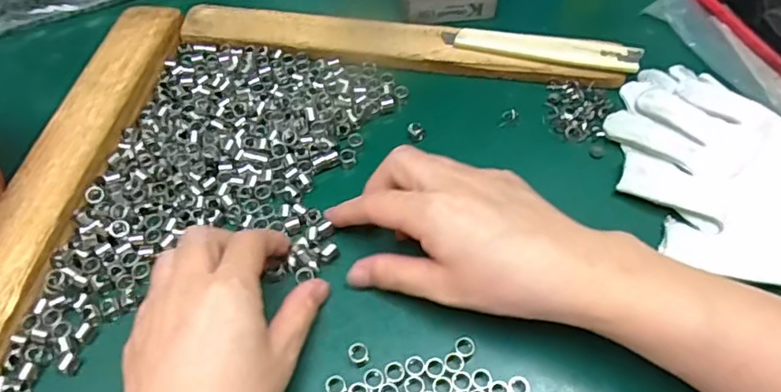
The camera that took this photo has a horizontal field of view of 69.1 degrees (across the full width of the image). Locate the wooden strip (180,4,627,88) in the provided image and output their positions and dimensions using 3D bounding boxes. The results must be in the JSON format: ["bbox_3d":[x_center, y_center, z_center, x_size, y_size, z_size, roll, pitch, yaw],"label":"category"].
[{"bbox_3d":[0.003,-0.112,0.411,0.311,0.017,0.035,8,58,4],"label":"wooden strip"}]

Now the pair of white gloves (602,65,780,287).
[{"bbox_3d":[0.212,-0.007,0.343,0.173,0.018,0.122,37,64,20],"label":"pair of white gloves"}]

